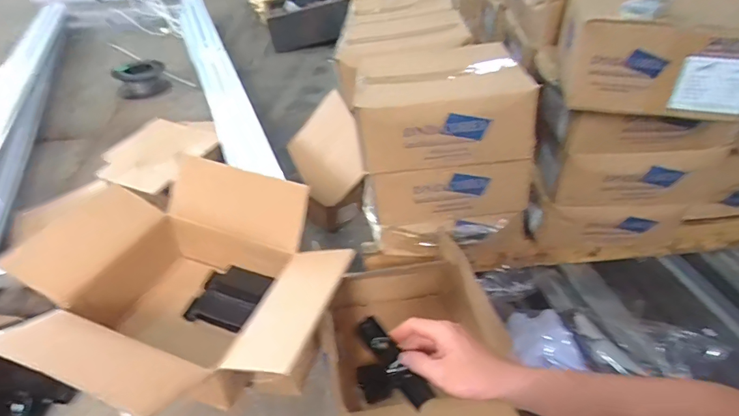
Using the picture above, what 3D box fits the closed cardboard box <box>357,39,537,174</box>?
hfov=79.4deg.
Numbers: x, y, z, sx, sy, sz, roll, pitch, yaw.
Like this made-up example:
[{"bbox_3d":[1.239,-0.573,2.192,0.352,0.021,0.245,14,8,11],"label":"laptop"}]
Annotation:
[{"bbox_3d":[0.132,-0.171,0.842,0.301,0.158,0.179,-2,37,-3],"label":"closed cardboard box"}]

